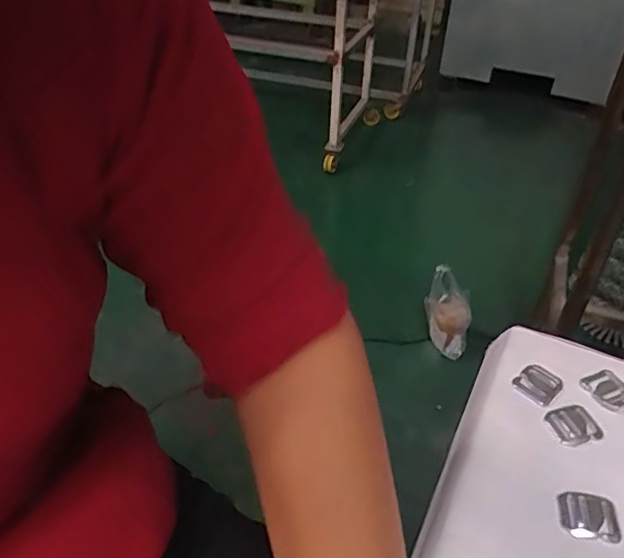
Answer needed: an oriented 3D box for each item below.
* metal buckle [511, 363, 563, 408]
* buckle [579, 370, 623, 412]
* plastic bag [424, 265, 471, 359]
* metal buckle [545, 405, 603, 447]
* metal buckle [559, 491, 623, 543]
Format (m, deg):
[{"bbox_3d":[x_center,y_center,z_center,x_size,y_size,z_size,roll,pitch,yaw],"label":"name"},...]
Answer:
[{"bbox_3d":[0.171,0.079,0.440,0.030,0.004,0.033,31,46,29],"label":"metal buckle"},{"bbox_3d":[0.225,0.084,0.440,0.029,0.004,0.032,-16,43,-22],"label":"buckle"},{"bbox_3d":[0.350,0.082,1.498,0.100,0.250,0.074,-11,13,-17],"label":"plastic bag"},{"bbox_3d":[0.187,0.104,0.413,0.034,0.005,0.028,-11,42,-18],"label":"metal buckle"},{"bbox_3d":[0.172,0.147,0.360,0.034,0.004,0.029,8,39,5],"label":"metal buckle"}]

